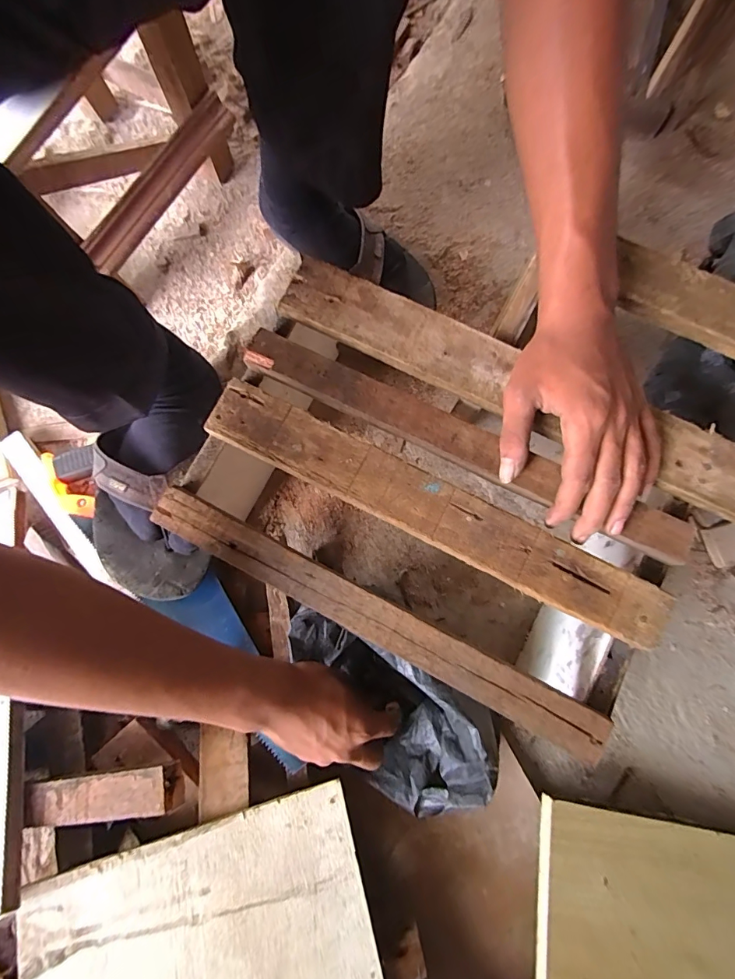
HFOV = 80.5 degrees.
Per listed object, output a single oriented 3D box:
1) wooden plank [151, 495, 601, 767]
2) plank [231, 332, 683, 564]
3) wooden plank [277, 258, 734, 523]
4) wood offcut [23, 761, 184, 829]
[{"bbox_3d":[0.000,0.090,0.314,0.354,0.010,0.029,27,82,7],"label":"wooden plank"},{"bbox_3d":[0.066,-0.036,0.335,0.358,0.014,0.034,26,81,7],"label":"plank"},{"bbox_3d":[0.178,-0.048,0.331,0.540,0.015,0.051,27,81,7],"label":"wooden plank"},{"bbox_3d":[-0.216,0.249,0.351,0.150,0.017,0.034,-18,79,16],"label":"wood offcut"}]

